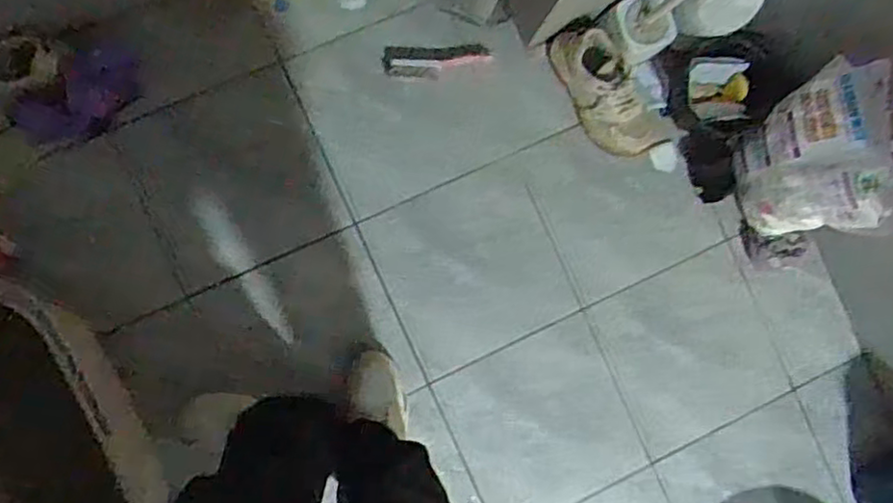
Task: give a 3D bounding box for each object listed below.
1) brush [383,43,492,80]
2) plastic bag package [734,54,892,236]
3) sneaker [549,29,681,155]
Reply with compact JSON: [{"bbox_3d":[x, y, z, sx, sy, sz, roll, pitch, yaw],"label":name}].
[{"bbox_3d":[-0.015,-0.322,1.191,0.180,0.021,0.053,-5,88,-8],"label":"brush"},{"bbox_3d":[0.558,-0.138,1.070,0.096,0.272,0.256,-11,89,-8],"label":"plastic bag package"},{"bbox_3d":[0.284,-0.265,1.182,0.114,0.105,0.271,-45,104,-8],"label":"sneaker"}]

